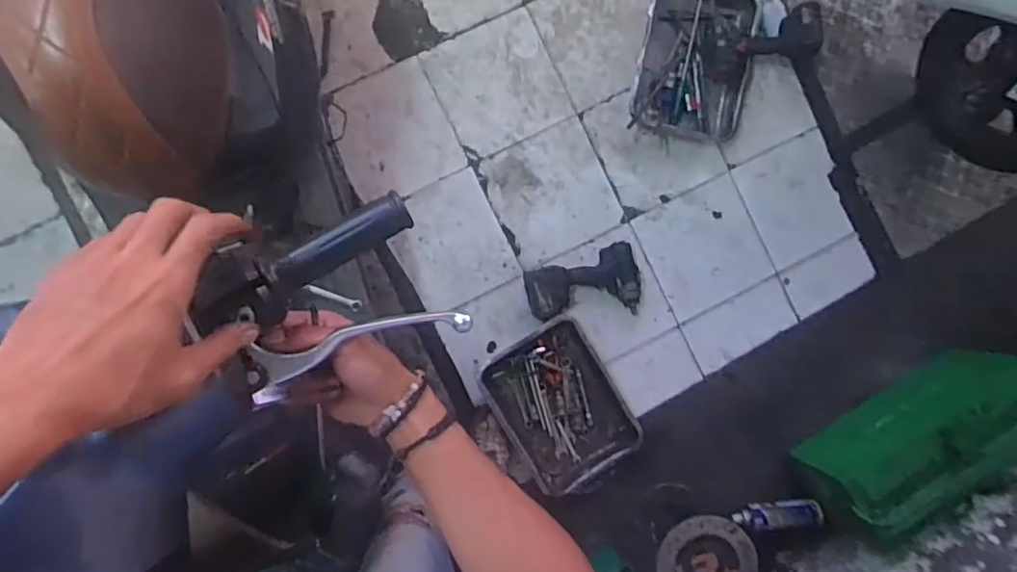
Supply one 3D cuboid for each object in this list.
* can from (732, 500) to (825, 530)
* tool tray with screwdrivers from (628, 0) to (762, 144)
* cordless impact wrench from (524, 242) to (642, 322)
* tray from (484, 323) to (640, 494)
[{"bbox_3d":[0.693,0.594,1.558,0.231,0.056,0.066,-3,92,-7],"label":"can"},{"bbox_3d":[0.482,-0.578,1.507,0.304,0.091,0.405,10,91,-7],"label":"tool tray with screwdrivers"},{"bbox_3d":[0.194,0.008,1.489,0.292,0.068,0.173,-18,94,-6],"label":"cordless impact wrench"},{"bbox_3d":[0.136,0.311,1.514,0.294,0.044,0.411,-31,95,-5],"label":"tray"}]

